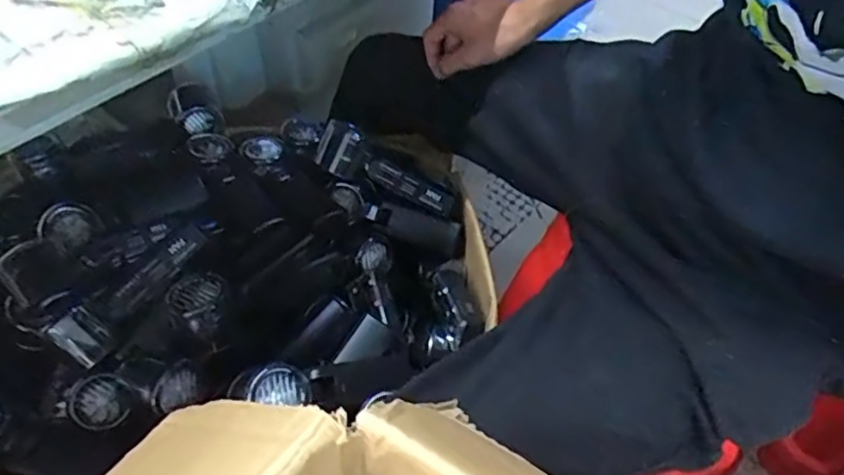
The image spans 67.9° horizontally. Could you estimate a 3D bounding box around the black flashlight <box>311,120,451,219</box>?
[{"bbox_3d":[-0.036,-0.073,0.700,0.166,0.047,0.056,28,51,-9],"label":"black flashlight"}]

